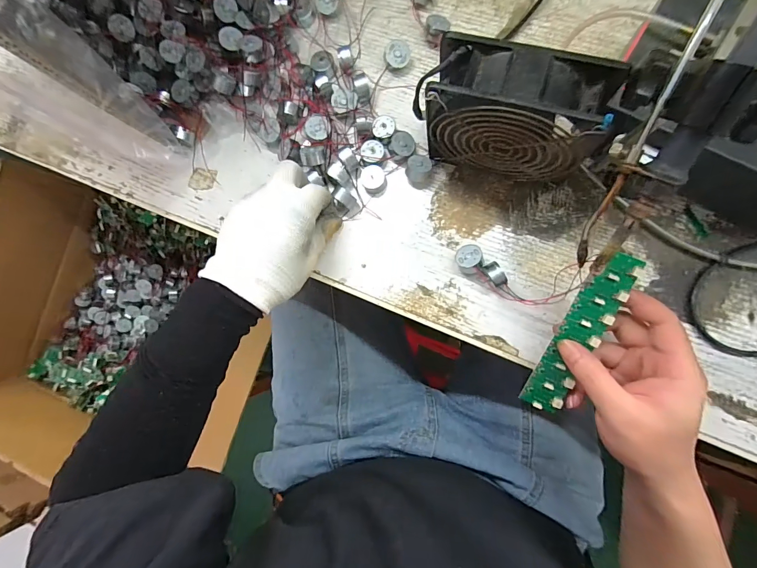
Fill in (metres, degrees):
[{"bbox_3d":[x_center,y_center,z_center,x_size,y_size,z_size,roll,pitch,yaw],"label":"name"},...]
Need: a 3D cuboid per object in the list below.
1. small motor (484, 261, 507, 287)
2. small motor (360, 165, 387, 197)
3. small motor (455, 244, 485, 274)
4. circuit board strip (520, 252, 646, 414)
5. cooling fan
[{"bbox_3d":[0.105,-0.008,0.326,0.013,0.023,0.022,-32,83,6],"label":"small motor"},{"bbox_3d":[-0.004,-0.101,0.353,0.023,0.015,0.026,-12,85,8],"label":"small motor"},{"bbox_3d":[0.085,-0.021,0.333,0.026,0.017,0.026,-9,65,20],"label":"small motor"},{"bbox_3d":[0.155,0.041,0.280,0.028,0.008,0.136,25,107,9],"label":"circuit board strip"},{"bbox_3d":[0.098,-0.125,0.287,0.122,0.120,0.046,17,90,9],"label":"cooling fan"}]

